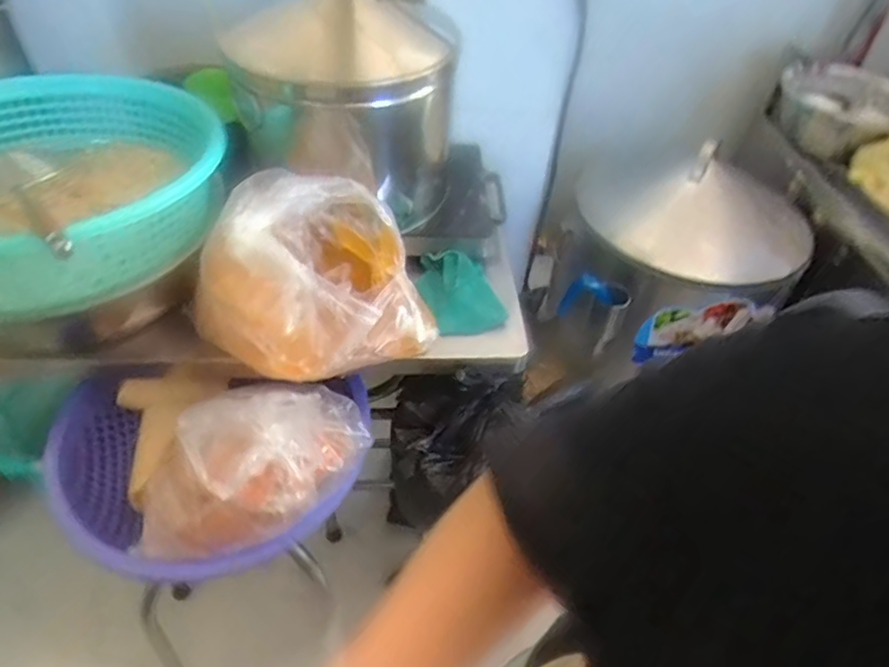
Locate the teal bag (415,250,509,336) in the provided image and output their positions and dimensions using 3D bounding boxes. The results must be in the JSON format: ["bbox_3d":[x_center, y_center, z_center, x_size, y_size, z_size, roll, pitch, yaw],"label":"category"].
[{"bbox_3d":[0.023,-0.064,0.957,0.125,0.058,0.139,1,46,-7],"label":"teal bag"}]

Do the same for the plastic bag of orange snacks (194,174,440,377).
[{"bbox_3d":[-0.167,-0.079,0.776,0.257,0.204,0.222,-30,56,-31],"label":"plastic bag of orange snacks"}]

